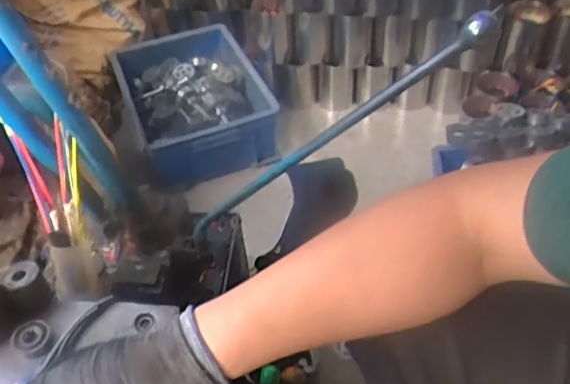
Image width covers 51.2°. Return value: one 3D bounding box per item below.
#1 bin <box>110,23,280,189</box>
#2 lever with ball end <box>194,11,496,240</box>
[{"bbox_3d":[-0.214,-0.214,1.385,0.302,0.162,0.407,-20,48,-14],"label":"bin"},{"bbox_3d":[0.026,-0.045,0.605,0.022,0.429,0.026,37,43,-23],"label":"lever with ball end"}]

